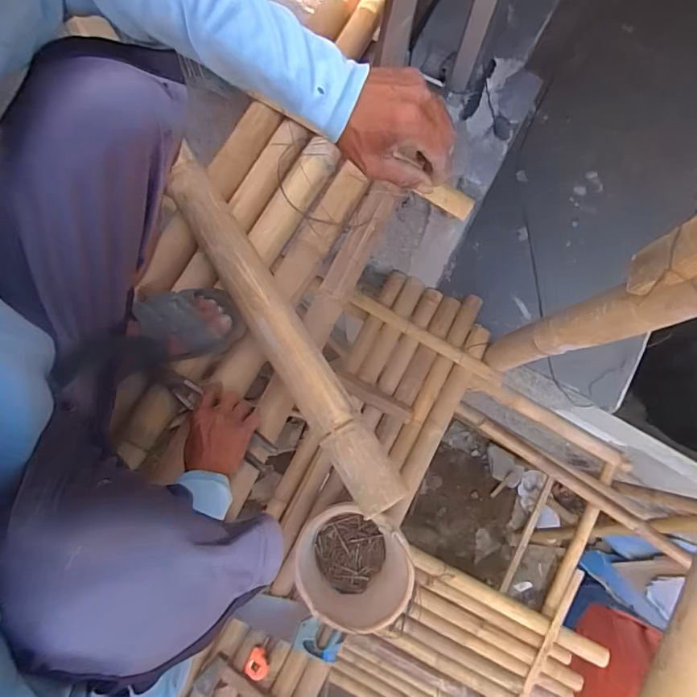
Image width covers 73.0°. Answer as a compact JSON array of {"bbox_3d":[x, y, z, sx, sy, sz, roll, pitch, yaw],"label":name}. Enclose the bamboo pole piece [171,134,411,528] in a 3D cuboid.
[{"bbox_3d":[-0.096,-0.021,0.663,0.073,0.060,0.546,-33,80,-5],"label":"bamboo pole piece"}]

